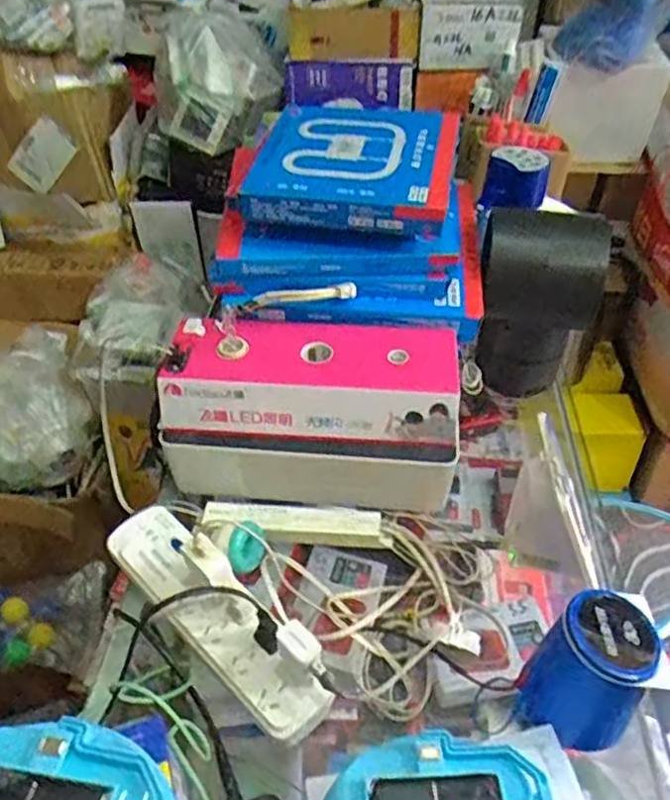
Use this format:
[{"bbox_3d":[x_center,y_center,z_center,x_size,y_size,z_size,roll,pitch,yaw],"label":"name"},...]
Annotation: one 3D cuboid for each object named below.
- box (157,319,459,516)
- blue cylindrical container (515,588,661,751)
[{"bbox_3d":[-0.022,0.010,0.723,0.291,0.150,0.137,4,43,5],"label":"box"},{"bbox_3d":[0.206,0.218,0.535,0.084,0.109,0.081,0,43,0],"label":"blue cylindrical container"}]

